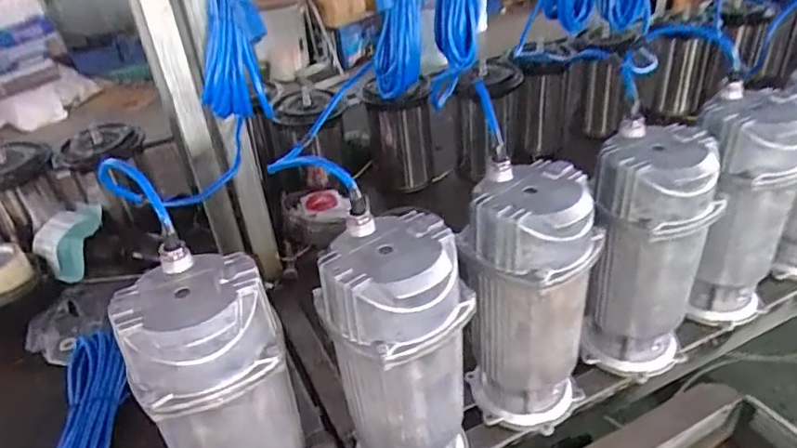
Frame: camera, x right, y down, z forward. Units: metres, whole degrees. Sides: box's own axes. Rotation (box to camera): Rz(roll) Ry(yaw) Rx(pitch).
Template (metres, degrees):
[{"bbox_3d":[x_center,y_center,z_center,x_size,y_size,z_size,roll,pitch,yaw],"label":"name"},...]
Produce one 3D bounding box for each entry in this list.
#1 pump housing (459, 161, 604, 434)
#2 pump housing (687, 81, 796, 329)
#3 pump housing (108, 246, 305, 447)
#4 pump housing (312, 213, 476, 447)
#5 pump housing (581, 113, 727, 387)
[{"bbox_3d":[0.143,0.088,0.672,0.123,0.293,0.121,22,43,34],"label":"pump housing"},{"bbox_3d":[0.431,-0.009,0.773,0.125,0.290,0.133,14,39,26],"label":"pump housing"},{"bbox_3d":[-0.163,0.179,0.577,0.126,0.295,0.114,-22,37,-22],"label":"pump housing"},{"bbox_3d":[0.003,0.147,0.605,0.139,0.292,0.118,-7,34,-2],"label":"pump housing"},{"bbox_3d":[0.293,0.043,0.717,0.128,0.292,0.118,11,38,23],"label":"pump housing"}]

